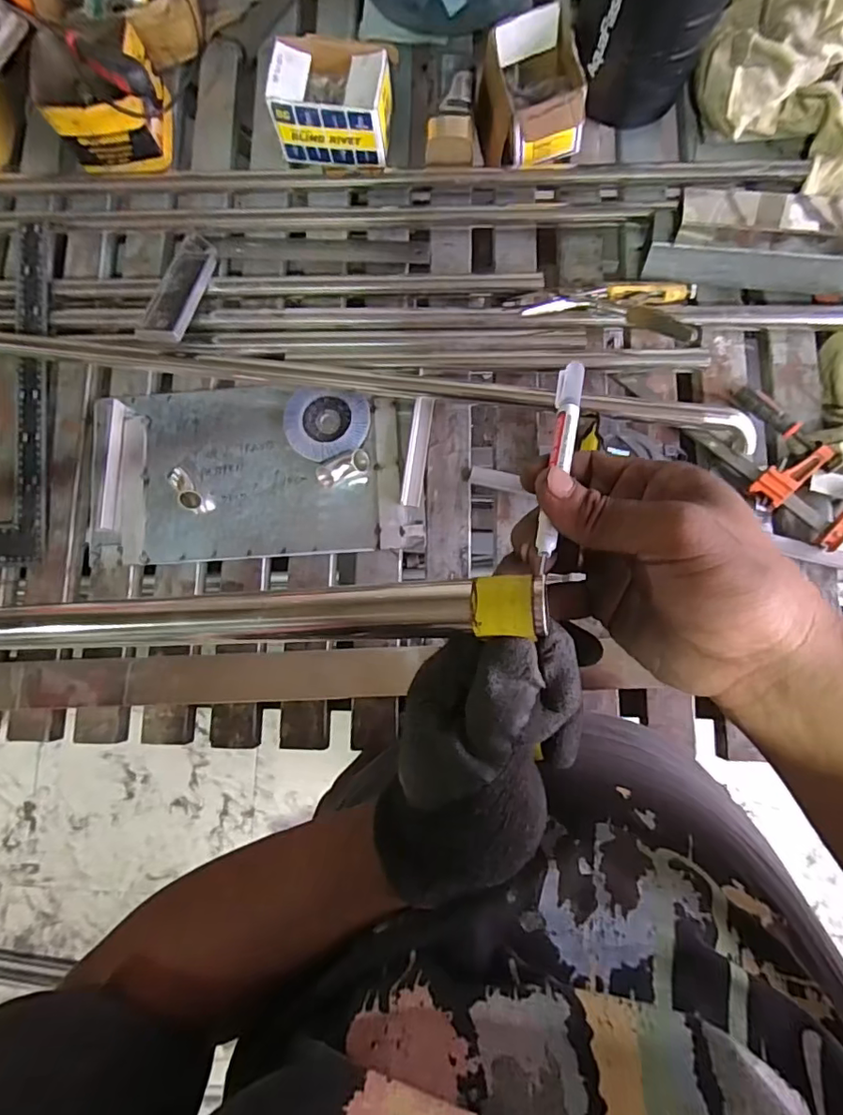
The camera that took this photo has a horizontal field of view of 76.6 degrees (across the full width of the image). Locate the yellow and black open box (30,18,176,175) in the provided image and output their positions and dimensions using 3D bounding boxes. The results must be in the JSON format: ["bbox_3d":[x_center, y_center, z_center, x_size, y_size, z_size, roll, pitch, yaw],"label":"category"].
[{"bbox_3d":[-0.366,-0.529,0.623,0.126,0.094,0.108,-6,81,3],"label":"yellow and black open box"}]

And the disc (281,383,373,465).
[{"bbox_3d":[-0.107,-0.150,0.602,0.094,0.009,0.082,7,82,5],"label":"disc"}]

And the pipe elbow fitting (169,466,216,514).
[{"bbox_3d":[-0.261,-0.073,0.597,0.024,0.026,0.053,-37,81,-2],"label":"pipe elbow fitting"}]

